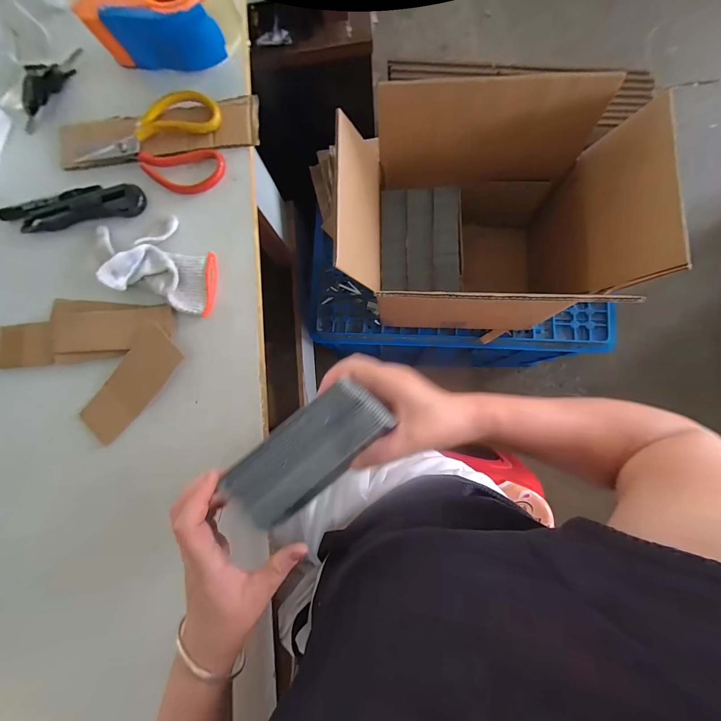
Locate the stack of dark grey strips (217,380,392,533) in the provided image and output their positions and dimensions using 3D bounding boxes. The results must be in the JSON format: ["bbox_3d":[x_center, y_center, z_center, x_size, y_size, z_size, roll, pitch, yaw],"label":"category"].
[{"bbox_3d":[-0.042,0.072,0.252,0.133,0.017,0.058,-38,83,3],"label":"stack of dark grey strips"}]

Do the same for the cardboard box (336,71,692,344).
[{"bbox_3d":[0.194,-0.230,0.578,0.420,0.328,0.302,4,85,5],"label":"cardboard box"}]

